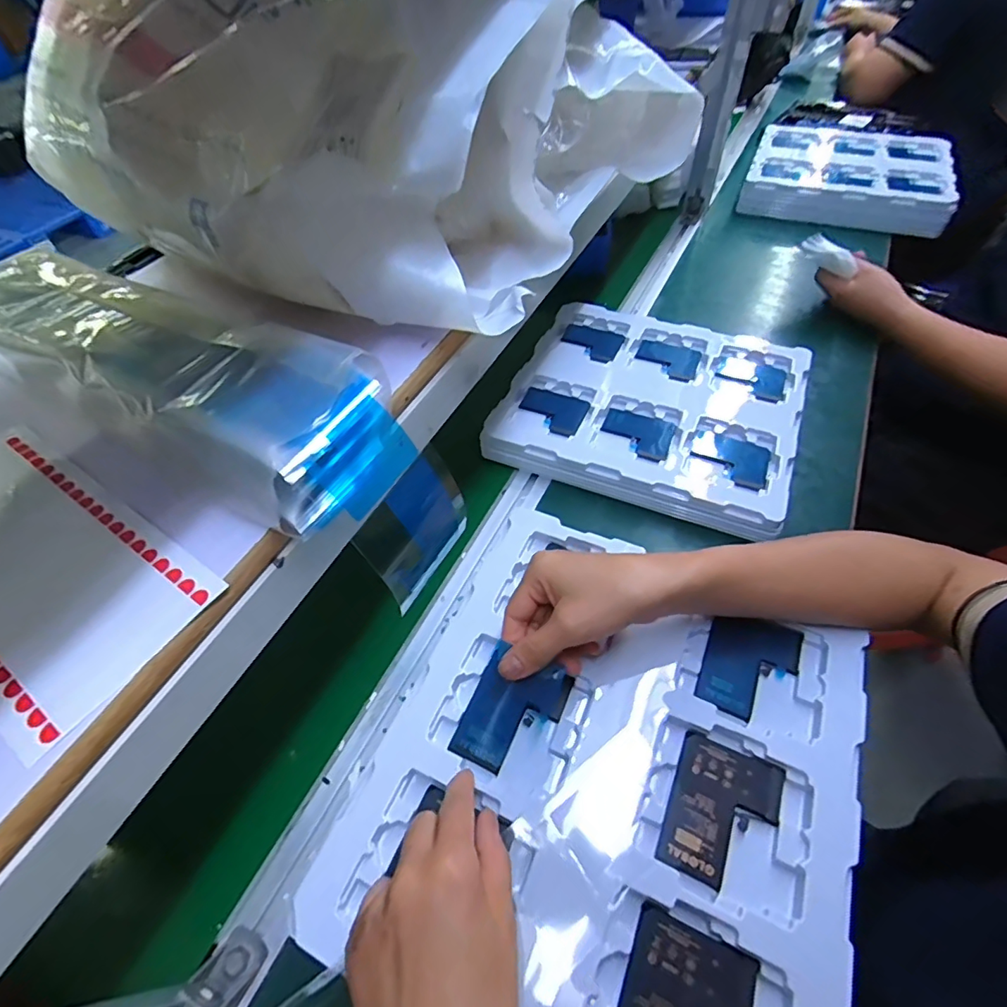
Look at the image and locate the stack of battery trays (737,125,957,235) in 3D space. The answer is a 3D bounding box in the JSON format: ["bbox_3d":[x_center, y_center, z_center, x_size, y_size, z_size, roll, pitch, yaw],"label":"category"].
[{"bbox_3d":[0.613,-0.594,0.923,0.317,0.062,0.301,16,55,16],"label":"stack of battery trays"}]

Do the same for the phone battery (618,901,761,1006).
[{"bbox_3d":[0.090,0.260,0.256,0.060,0.004,0.077,19,56,18],"label":"phone battery"}]

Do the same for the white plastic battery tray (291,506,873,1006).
[{"bbox_3d":[0.069,0.165,0.327,0.273,0.013,0.308,19,56,18],"label":"white plastic battery tray"}]

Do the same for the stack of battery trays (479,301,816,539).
[{"bbox_3d":[0.176,-0.121,0.608,0.321,0.038,0.278,18,56,17],"label":"stack of battery trays"}]

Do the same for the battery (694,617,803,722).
[{"bbox_3d":[0.177,0.116,0.367,0.059,0.010,0.082,21,57,19],"label":"battery"}]

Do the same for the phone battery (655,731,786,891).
[{"bbox_3d":[0.133,0.187,0.309,0.059,0.004,0.078,19,57,18],"label":"phone battery"}]

